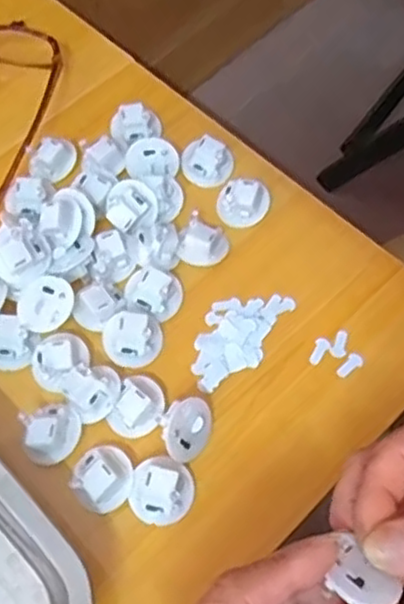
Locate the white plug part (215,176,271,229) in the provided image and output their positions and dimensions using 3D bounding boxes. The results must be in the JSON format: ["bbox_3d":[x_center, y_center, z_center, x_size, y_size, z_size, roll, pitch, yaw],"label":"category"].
[{"bbox_3d":[0.025,-0.060,0.414,0.032,0.020,0.025,3,64,3],"label":"white plug part"}]

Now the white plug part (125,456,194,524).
[{"bbox_3d":[-0.020,0.093,0.341,0.032,0.018,0.031,-1,64,1],"label":"white plug part"}]

